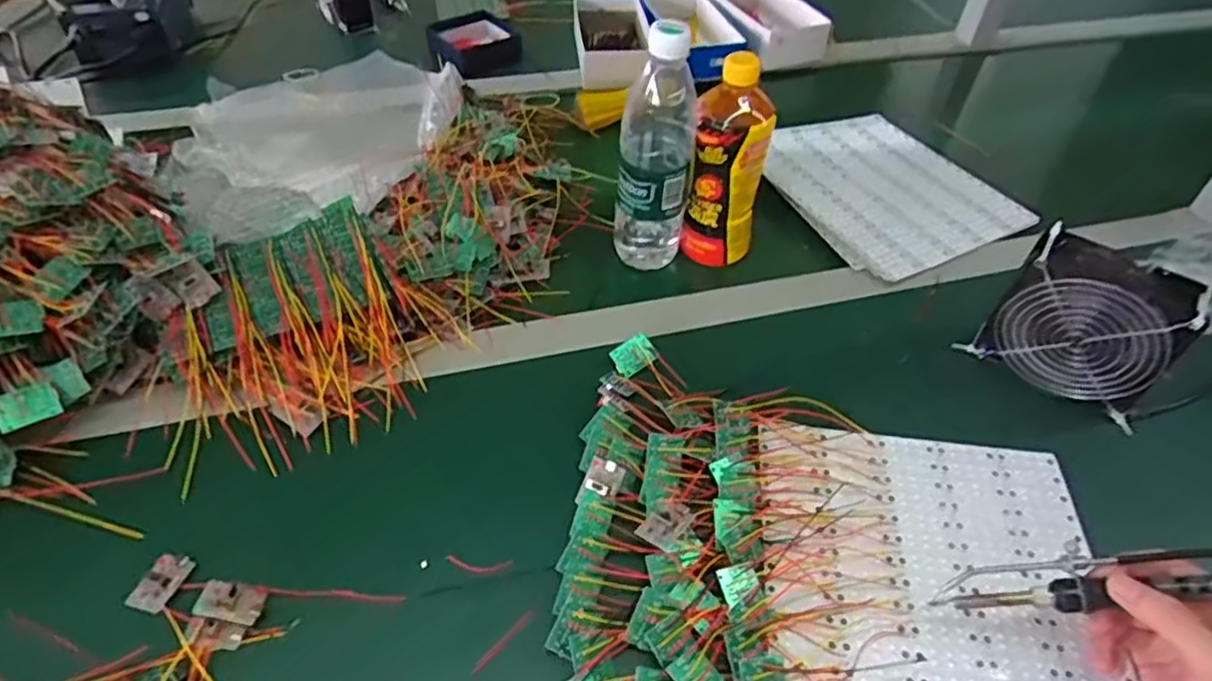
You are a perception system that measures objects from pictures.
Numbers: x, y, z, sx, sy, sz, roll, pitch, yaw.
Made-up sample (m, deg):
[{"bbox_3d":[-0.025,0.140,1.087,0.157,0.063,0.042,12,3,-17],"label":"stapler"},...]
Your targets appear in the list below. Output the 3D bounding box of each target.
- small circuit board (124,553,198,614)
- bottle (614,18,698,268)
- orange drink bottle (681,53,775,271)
[{"bbox_3d":[-0.281,0.153,0.451,0.022,0.009,0.036,14,48,10],"label":"small circuit board"},{"bbox_3d":[0.045,-0.162,0.625,0.066,0.219,0.064,8,50,3],"label":"bottle"},{"bbox_3d":[0.112,-0.160,0.648,0.070,0.188,0.075,11,50,6],"label":"orange drink bottle"}]

